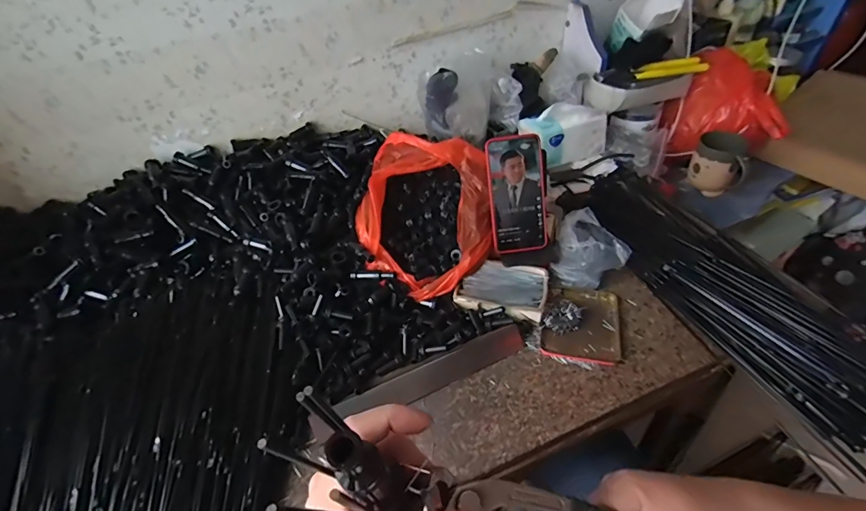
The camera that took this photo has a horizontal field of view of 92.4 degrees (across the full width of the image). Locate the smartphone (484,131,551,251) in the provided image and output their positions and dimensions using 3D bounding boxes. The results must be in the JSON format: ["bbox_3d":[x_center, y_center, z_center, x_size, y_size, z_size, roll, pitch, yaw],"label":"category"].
[{"bbox_3d":[0.121,-0.086,0.591,0.078,0.162,0.011,-8,12,-1],"label":"smartphone"}]

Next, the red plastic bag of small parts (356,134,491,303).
[{"bbox_3d":[-0.015,-0.071,0.632,0.198,0.141,0.234,-5,44,2],"label":"red plastic bag of small parts"}]

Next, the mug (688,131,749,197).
[{"bbox_3d":[0.561,-0.184,0.818,0.092,0.110,0.088,20,50,25],"label":"mug"}]

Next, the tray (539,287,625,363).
[{"bbox_3d":[0.205,0.091,0.574,0.100,0.019,0.119,6,46,13],"label":"tray"}]

